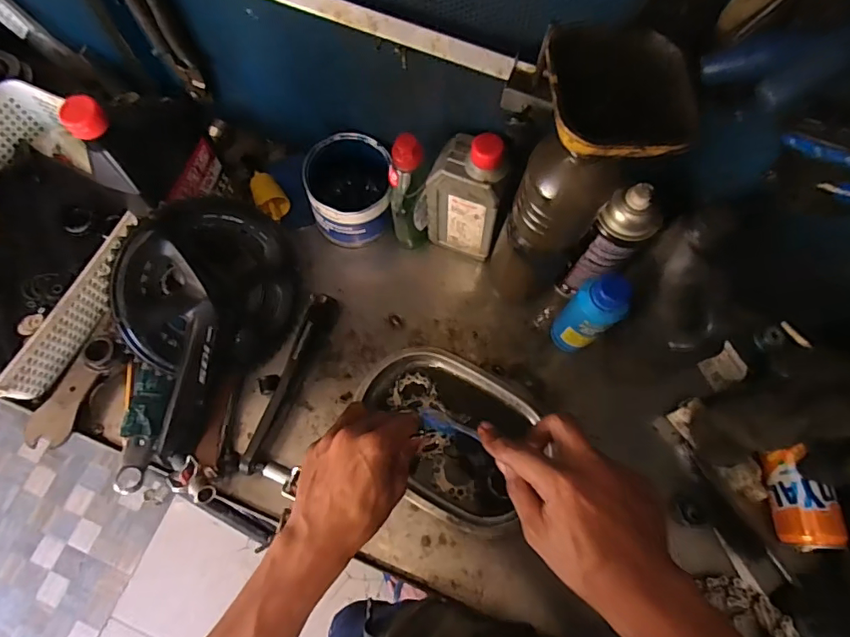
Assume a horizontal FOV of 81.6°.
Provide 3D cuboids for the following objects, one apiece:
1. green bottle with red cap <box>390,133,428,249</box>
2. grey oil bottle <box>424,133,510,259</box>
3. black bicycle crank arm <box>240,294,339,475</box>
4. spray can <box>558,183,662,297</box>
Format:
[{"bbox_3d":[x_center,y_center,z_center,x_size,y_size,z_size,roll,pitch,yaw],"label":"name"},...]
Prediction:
[{"bbox_3d":[-0.019,-0.136,0.565,0.041,0.170,0.050,-2,70,-1],"label":"green bottle with red cap"},{"bbox_3d":[0.045,-0.130,0.547,0.082,0.185,0.049,23,71,8],"label":"grey oil bottle"},{"bbox_3d":[-0.147,0.064,0.542,0.032,0.029,0.211,14,70,5],"label":"black bicycle crank arm"},{"bbox_3d":[0.189,-0.070,0.514,0.048,0.184,0.046,0,70,0],"label":"spray can"}]

